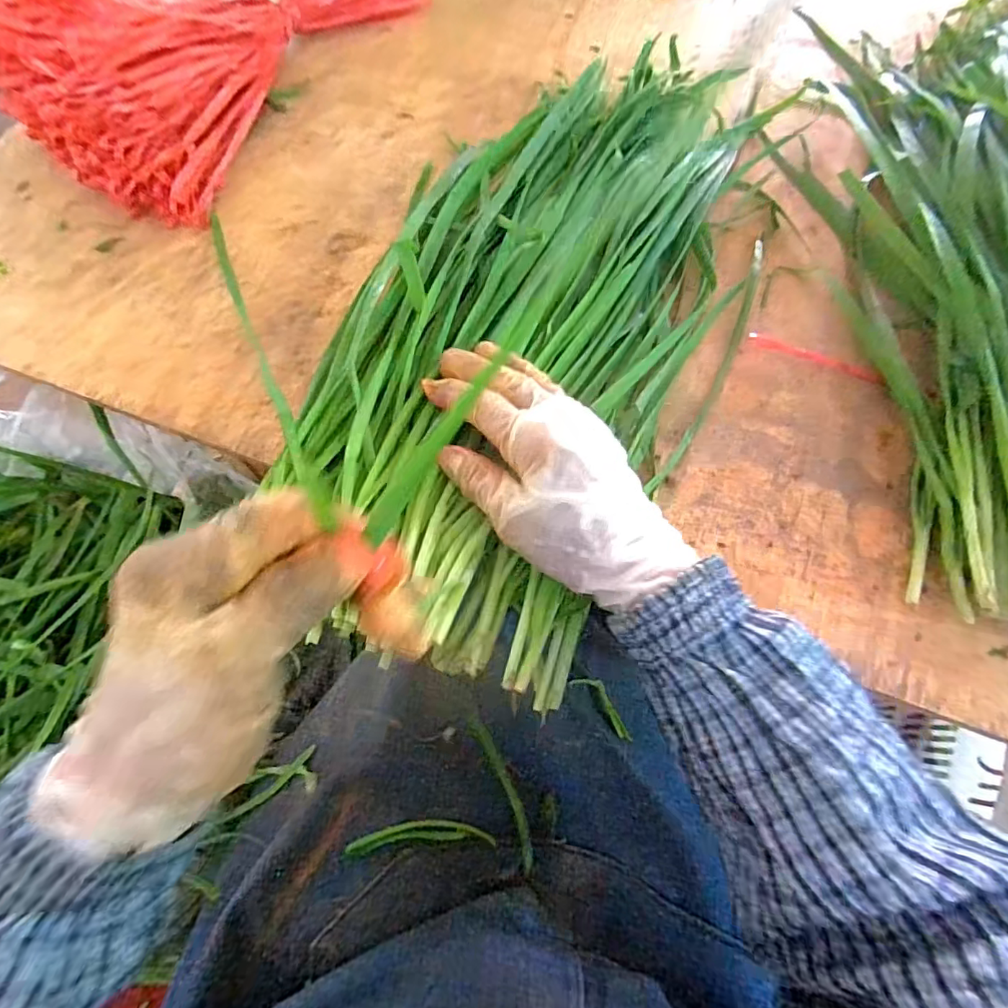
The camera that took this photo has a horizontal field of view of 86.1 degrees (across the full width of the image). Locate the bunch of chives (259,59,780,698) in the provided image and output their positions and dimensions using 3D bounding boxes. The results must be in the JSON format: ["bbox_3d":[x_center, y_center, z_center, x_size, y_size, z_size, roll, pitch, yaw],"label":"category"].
[{"bbox_3d":[0.032,-0.120,0.330,0.186,0.055,0.440,23,69,10],"label":"bunch of chives"}]

